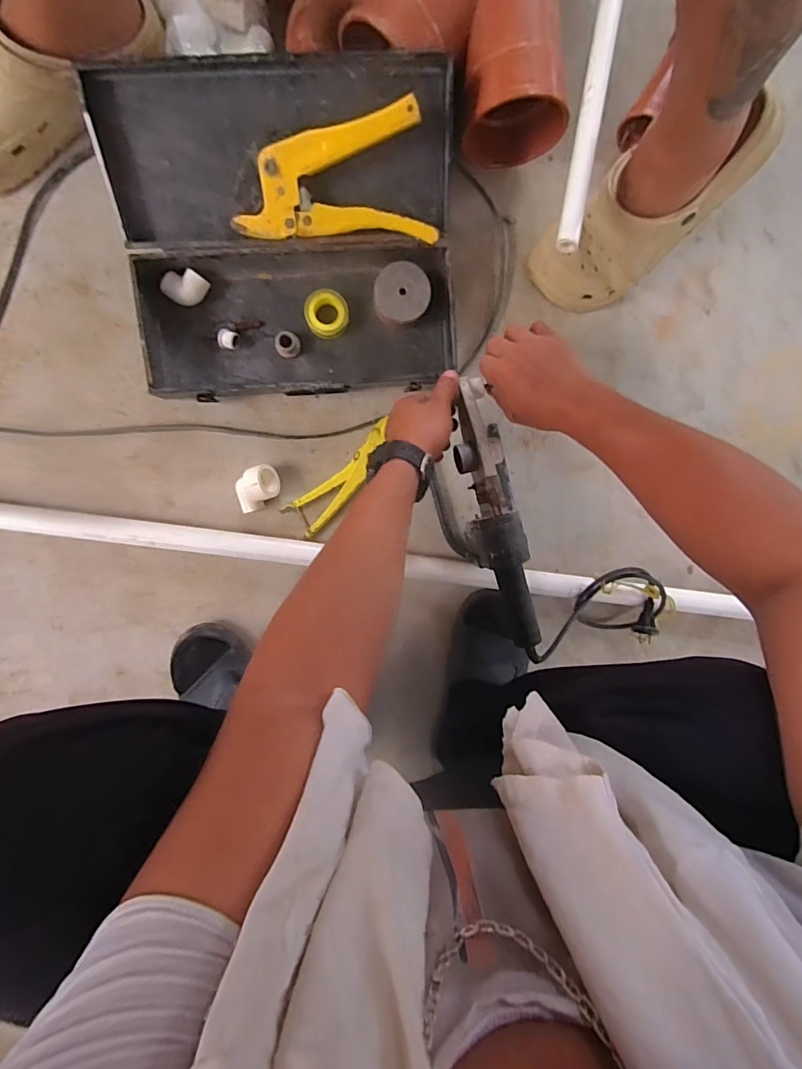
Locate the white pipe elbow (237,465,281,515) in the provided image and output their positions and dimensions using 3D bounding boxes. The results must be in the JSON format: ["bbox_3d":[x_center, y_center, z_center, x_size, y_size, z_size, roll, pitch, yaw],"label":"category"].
[{"bbox_3d":[-0.182,-0.059,0.591,0.054,0.040,0.051,-1,97,-5],"label":"white pipe elbow"}]

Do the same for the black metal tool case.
[{"bbox_3d":[-0.122,-0.322,0.528,0.368,0.111,0.304,-4,98,-5],"label":"black metal tool case"}]

